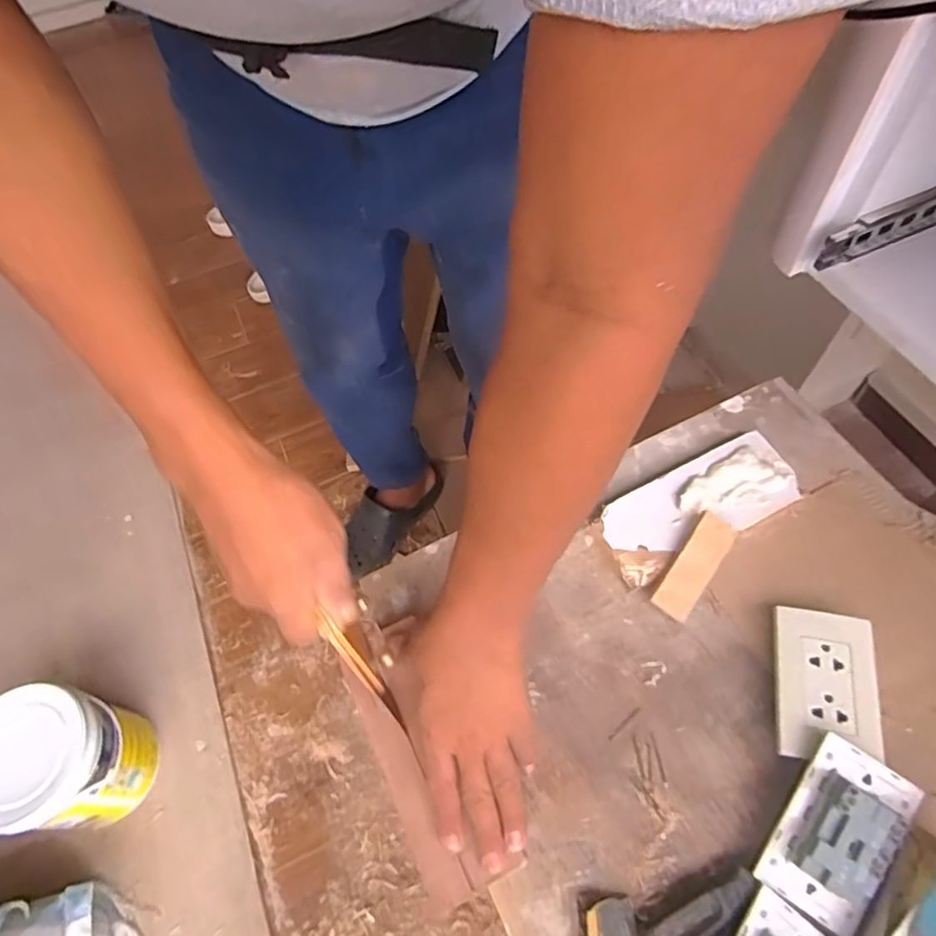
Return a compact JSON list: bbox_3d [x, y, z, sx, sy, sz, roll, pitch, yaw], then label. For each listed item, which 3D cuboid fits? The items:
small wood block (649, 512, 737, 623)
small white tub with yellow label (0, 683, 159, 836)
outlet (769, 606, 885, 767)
[{"bbox_3d":[0.200,0.087,0.535,0.035,0.015,0.096,32,78,18],"label":"small wood block"},{"bbox_3d":[-0.566,0.419,0.856,0.162,0.228,0.160,-2,60,4],"label":"small white tub with yellow label"},{"bbox_3d":[0.280,0.173,0.478,0.071,0.034,0.113,9,61,10],"label":"outlet"}]

